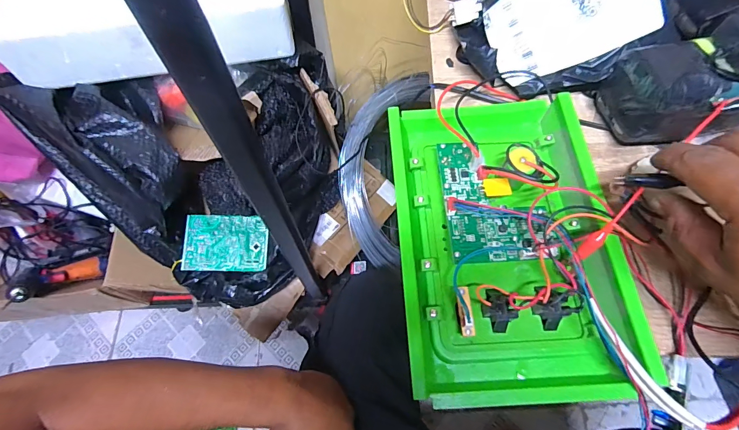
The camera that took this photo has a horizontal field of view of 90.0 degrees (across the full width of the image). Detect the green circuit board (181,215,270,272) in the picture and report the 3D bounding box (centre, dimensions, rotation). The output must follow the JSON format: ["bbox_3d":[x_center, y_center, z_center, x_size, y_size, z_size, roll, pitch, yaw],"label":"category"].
[{"bbox_3d":[-0.297,0.058,0.771,0.171,0.012,0.116,2,79,-1],"label":"green circuit board"}]

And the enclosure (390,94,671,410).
[{"bbox_3d":[0.113,0.008,0.310,0.178,0.047,0.270,-3,66,0],"label":"enclosure"}]

